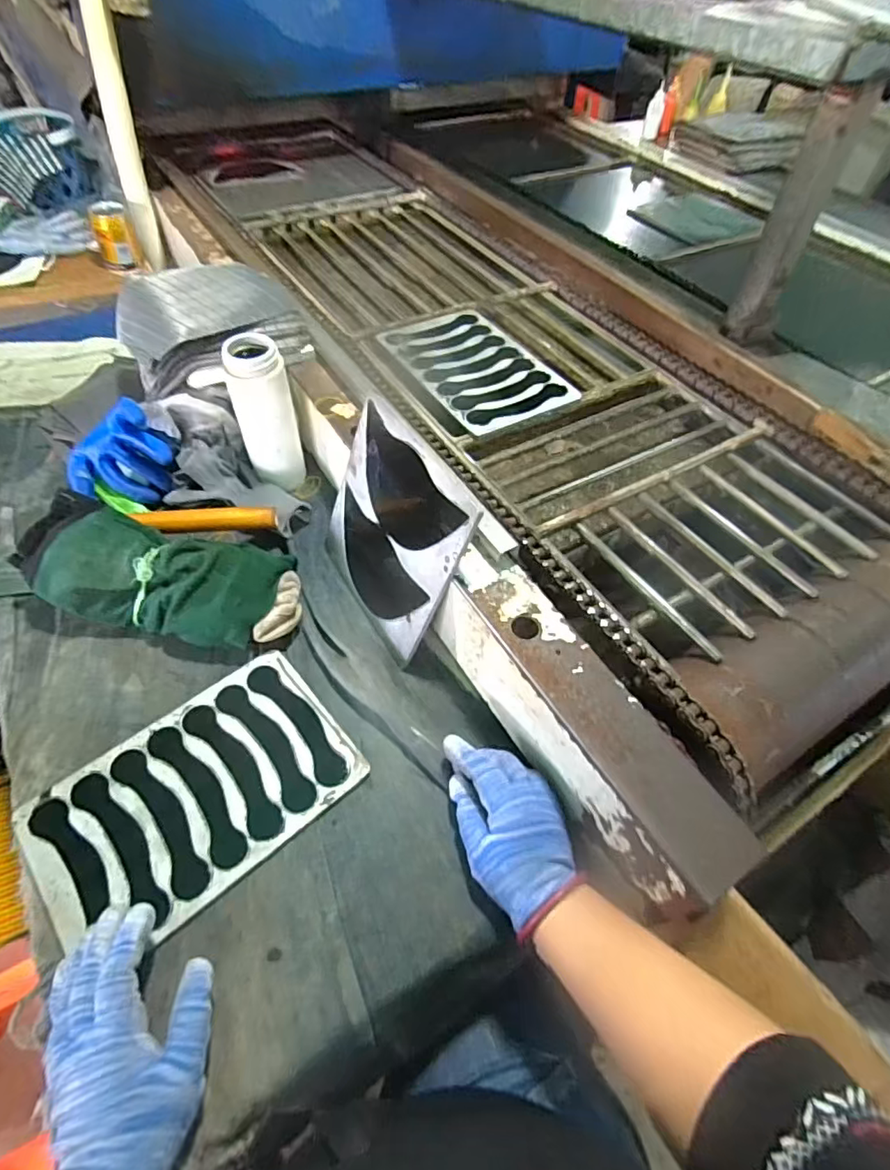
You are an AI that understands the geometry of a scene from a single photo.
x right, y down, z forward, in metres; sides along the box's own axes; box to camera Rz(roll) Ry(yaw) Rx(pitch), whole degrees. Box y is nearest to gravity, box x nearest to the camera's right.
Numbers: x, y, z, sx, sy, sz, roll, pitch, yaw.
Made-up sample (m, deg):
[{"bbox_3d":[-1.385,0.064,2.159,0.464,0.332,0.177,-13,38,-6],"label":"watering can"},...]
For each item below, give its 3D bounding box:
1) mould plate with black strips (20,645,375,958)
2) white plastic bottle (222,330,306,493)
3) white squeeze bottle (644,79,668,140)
[{"bbox_3d":[-0.211,0.177,0.480,0.247,0.006,0.162,-33,61,-25],"label":"mould plate with black strips"},{"bbox_3d":[-0.207,-0.195,0.647,0.062,0.174,0.055,-16,55,-15],"label":"white plastic bottle"},{"bbox_3d":[0.493,-1.098,1.300,0.035,0.113,0.034,13,53,6],"label":"white squeeze bottle"}]

